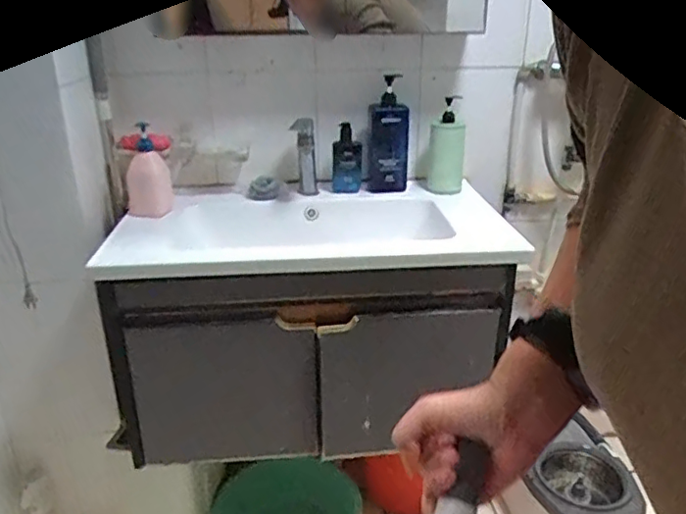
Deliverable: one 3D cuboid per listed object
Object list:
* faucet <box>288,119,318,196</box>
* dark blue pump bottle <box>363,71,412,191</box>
[{"bbox_3d":[-0.092,-0.244,1.427,0.050,0.177,0.055,1,23,3],"label":"faucet"},{"bbox_3d":[0.108,-0.302,1.451,0.109,0.267,0.089,3,23,8],"label":"dark blue pump bottle"}]

